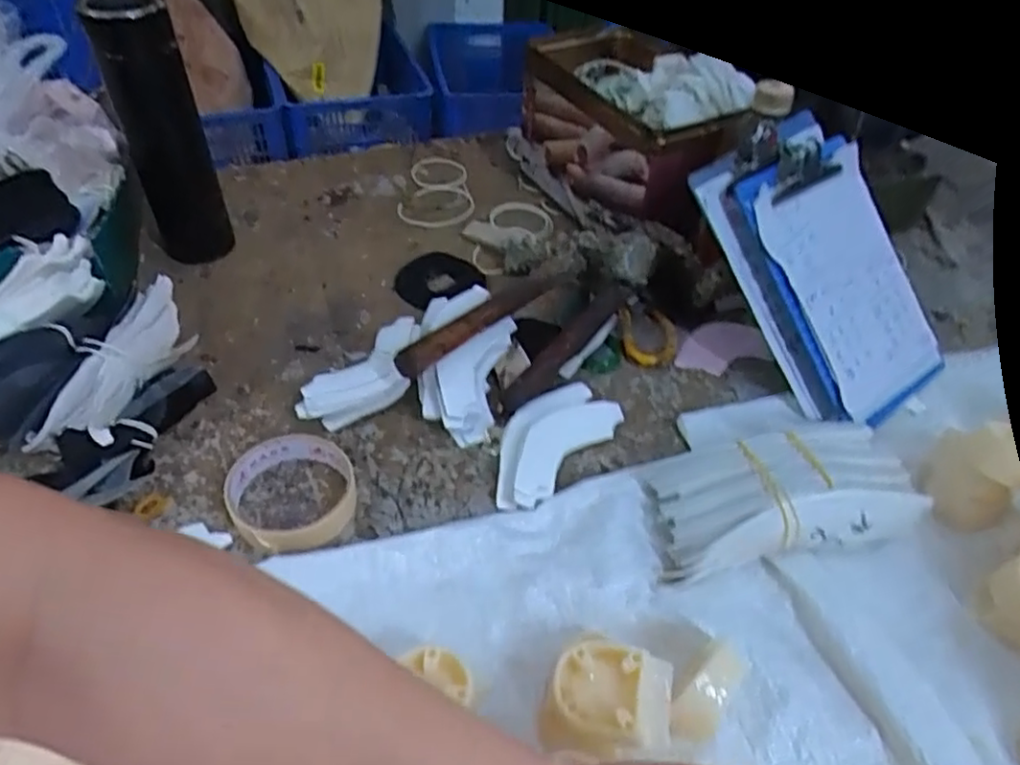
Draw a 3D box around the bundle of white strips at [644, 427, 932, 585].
[{"bbox_3d":[0.192,0.076,0.470,0.204,0.044,0.090,-11,47,-15],"label":"bundle of white strips"}]

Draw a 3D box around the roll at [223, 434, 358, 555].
[{"bbox_3d":[-0.148,0.076,0.468,0.085,0.022,0.094,-29,54,-29],"label":"roll"}]

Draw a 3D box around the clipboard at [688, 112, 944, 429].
[{"bbox_3d":[0.267,-0.095,0.572,0.160,0.041,0.249,-27,92,-22],"label":"clipboard"}]

